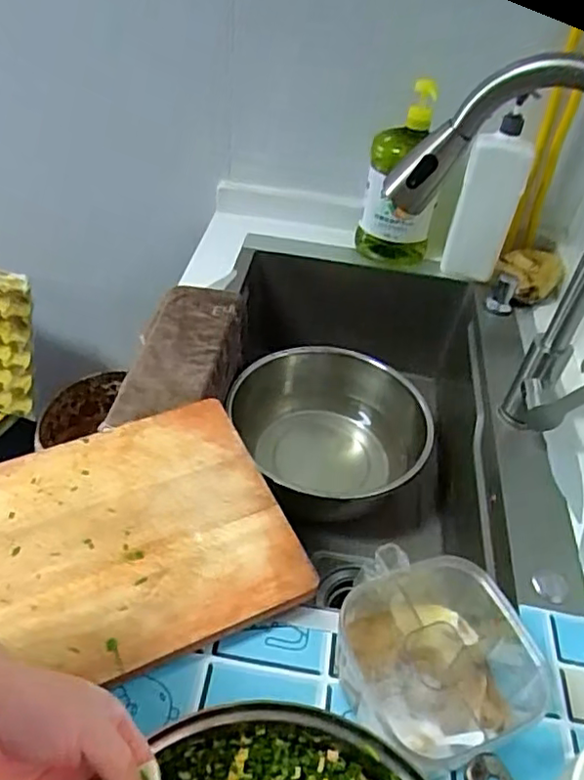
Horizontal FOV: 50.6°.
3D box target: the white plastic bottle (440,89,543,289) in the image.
[{"bbox_3d":[0.304,-0.297,0.941,0.093,0.256,0.075,-28,53,-32],"label":"white plastic bottle"}]

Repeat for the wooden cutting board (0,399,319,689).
[{"bbox_3d":[-0.179,0.139,0.556,0.331,0.032,0.246,-18,46,-23],"label":"wooden cutting board"}]

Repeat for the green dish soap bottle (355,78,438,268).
[{"bbox_3d":[0.168,-0.315,0.954,0.108,0.259,0.068,-1,43,-9],"label":"green dish soap bottle"}]

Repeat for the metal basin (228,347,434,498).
[{"bbox_3d":[0.064,0.069,0.925,0.248,0.151,0.254,4,43,-4],"label":"metal basin"}]

